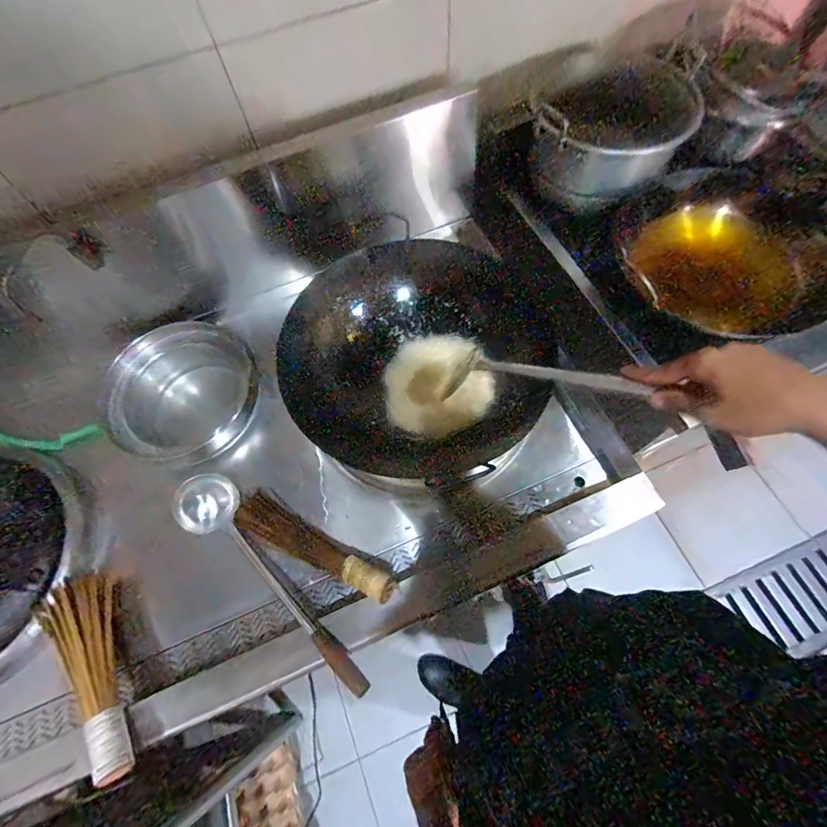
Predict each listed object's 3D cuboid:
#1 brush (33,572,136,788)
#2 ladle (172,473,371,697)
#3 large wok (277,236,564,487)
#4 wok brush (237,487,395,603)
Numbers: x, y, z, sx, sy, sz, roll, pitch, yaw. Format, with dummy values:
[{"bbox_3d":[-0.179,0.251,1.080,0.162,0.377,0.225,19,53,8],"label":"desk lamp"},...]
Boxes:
[{"bbox_3d":[-0.496,0.404,0.678,0.084,0.087,0.306,-33,69,-11],"label":"brush"},{"bbox_3d":[-0.245,0.279,0.713,0.103,0.051,0.462,-43,71,-14],"label":"ladle"},{"bbox_3d":[0.022,-0.110,0.825,0.465,0.163,0.471,-1,67,3],"label":"large wok"},{"bbox_3d":[-0.179,0.235,0.747,0.320,0.066,0.074,28,71,14],"label":"wok brush"}]

